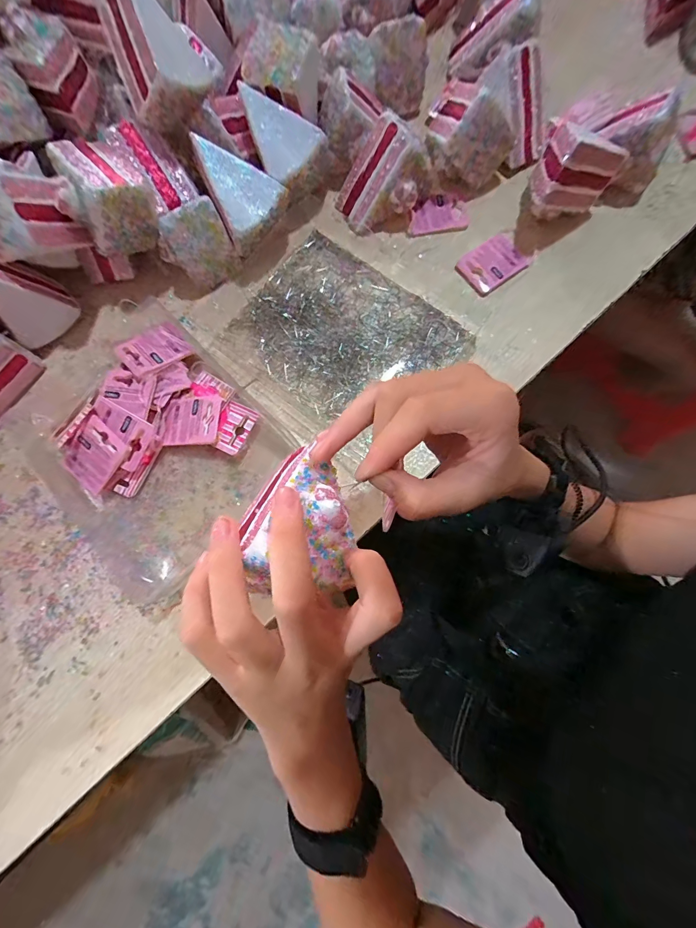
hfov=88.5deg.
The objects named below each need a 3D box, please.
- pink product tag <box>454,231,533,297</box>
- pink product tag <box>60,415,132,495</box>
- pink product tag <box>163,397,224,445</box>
[{"bbox_3d":[0.142,-0.196,0.348,0.063,0.006,0.045,-36,89,2],"label":"pink product tag"},{"bbox_3d":[-0.215,-0.008,0.304,0.042,0.006,0.054,40,98,-5],"label":"pink product tag"},{"bbox_3d":[-0.139,-0.040,0.319,0.052,0.005,0.045,0,73,11],"label":"pink product tag"}]

